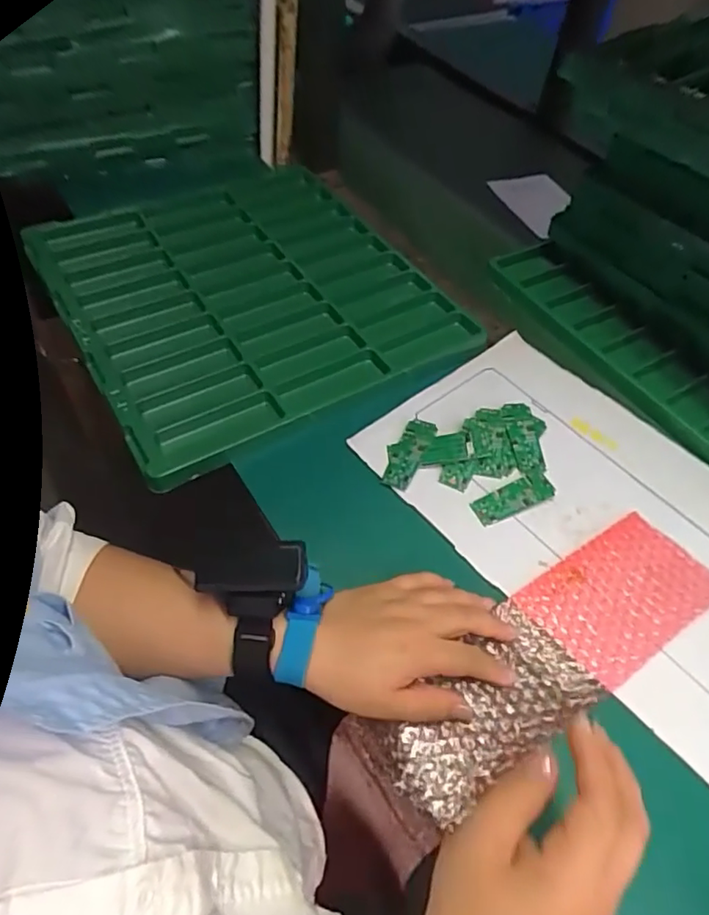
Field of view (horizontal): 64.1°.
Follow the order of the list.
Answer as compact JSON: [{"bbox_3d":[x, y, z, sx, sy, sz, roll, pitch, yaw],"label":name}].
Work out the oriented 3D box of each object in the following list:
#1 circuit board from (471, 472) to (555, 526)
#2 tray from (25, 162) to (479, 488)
[{"bbox_3d":[0.137,0.034,0.484,0.073,0.007,0.028,-21,58,-20],"label":"circuit board"},{"bbox_3d":[-0.124,-0.188,0.629,0.362,0.026,0.405,-25,59,-23],"label":"tray"}]

